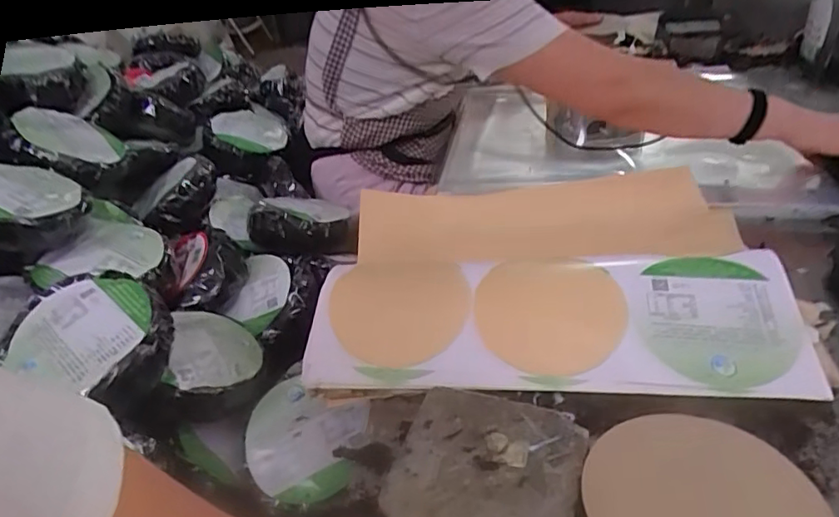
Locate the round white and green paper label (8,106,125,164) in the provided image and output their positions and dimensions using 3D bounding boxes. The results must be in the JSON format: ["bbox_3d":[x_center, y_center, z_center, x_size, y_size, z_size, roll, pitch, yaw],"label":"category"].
[{"bbox_3d":[-0.527,-0.181,0.841,0.130,0.025,0.125,37,23,6],"label":"round white and green paper label"}]

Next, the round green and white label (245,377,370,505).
[{"bbox_3d":[-0.134,0.210,0.642,0.134,0.016,0.122,-5,56,8],"label":"round green and white label"}]

